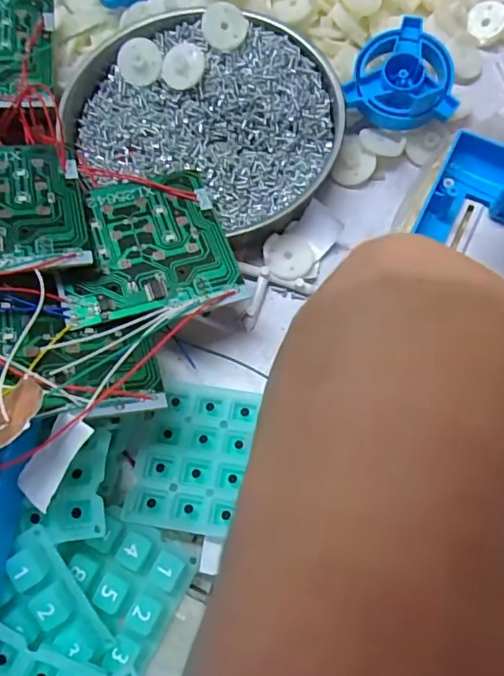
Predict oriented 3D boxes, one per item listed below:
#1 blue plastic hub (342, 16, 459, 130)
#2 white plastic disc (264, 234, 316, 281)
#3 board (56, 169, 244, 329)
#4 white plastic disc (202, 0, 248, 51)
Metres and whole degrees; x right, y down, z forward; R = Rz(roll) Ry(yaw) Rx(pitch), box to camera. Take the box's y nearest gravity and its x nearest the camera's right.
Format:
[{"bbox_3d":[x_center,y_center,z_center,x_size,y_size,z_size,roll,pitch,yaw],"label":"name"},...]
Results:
[{"bbox_3d":[0.071,-0.129,0.263,0.048,0.020,0.054,-14,71,-2],"label":"blue plastic hub"},{"bbox_3d":[0.018,-0.038,0.246,0.023,0.004,0.022,-1,71,3],"label":"white plastic disc"},{"bbox_3d":[-0.047,-0.041,0.223,0.069,0.004,0.068,-14,65,-12],"label":"board"},{"bbox_3d":[-0.014,-0.161,0.271,0.023,0.005,0.023,0,97,0],"label":"white plastic disc"}]

